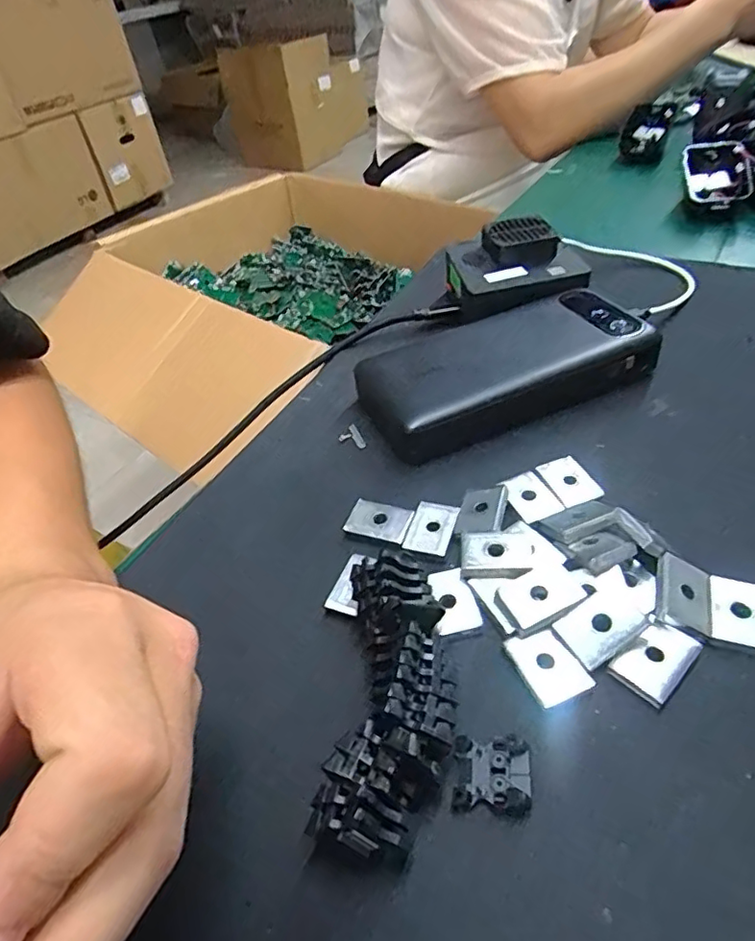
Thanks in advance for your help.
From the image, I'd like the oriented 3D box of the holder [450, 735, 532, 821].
[{"bbox_3d":[0.035,0.094,0.180,0.023,0.008,0.021,1,43,11],"label":"holder"}]

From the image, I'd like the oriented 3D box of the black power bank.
[{"bbox_3d":[0.068,-0.060,0.319,0.151,0.023,0.080,-19,43,-10],"label":"black power bank"}]

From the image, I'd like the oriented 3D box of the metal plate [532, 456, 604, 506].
[{"bbox_3d":[0.087,0.005,0.264,0.019,0.005,0.025,-16,43,-8],"label":"metal plate"}]

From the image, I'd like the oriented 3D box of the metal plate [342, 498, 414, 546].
[{"bbox_3d":[0.000,0.022,0.261,0.027,0.004,0.019,13,47,22],"label":"metal plate"}]

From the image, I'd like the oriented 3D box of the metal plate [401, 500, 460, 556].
[{"bbox_3d":[0.024,0.025,0.256,0.019,0.004,0.027,12,46,21],"label":"metal plate"}]

